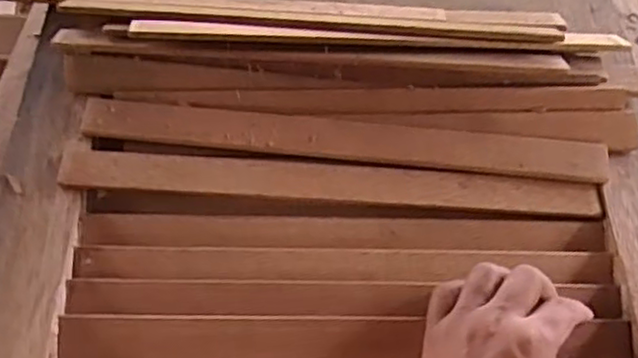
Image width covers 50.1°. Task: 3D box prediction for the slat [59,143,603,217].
[{"bbox_3d":[0.010,0.004,0.499,0.387,0.013,0.032,4,51,-1],"label":"slat"}]

